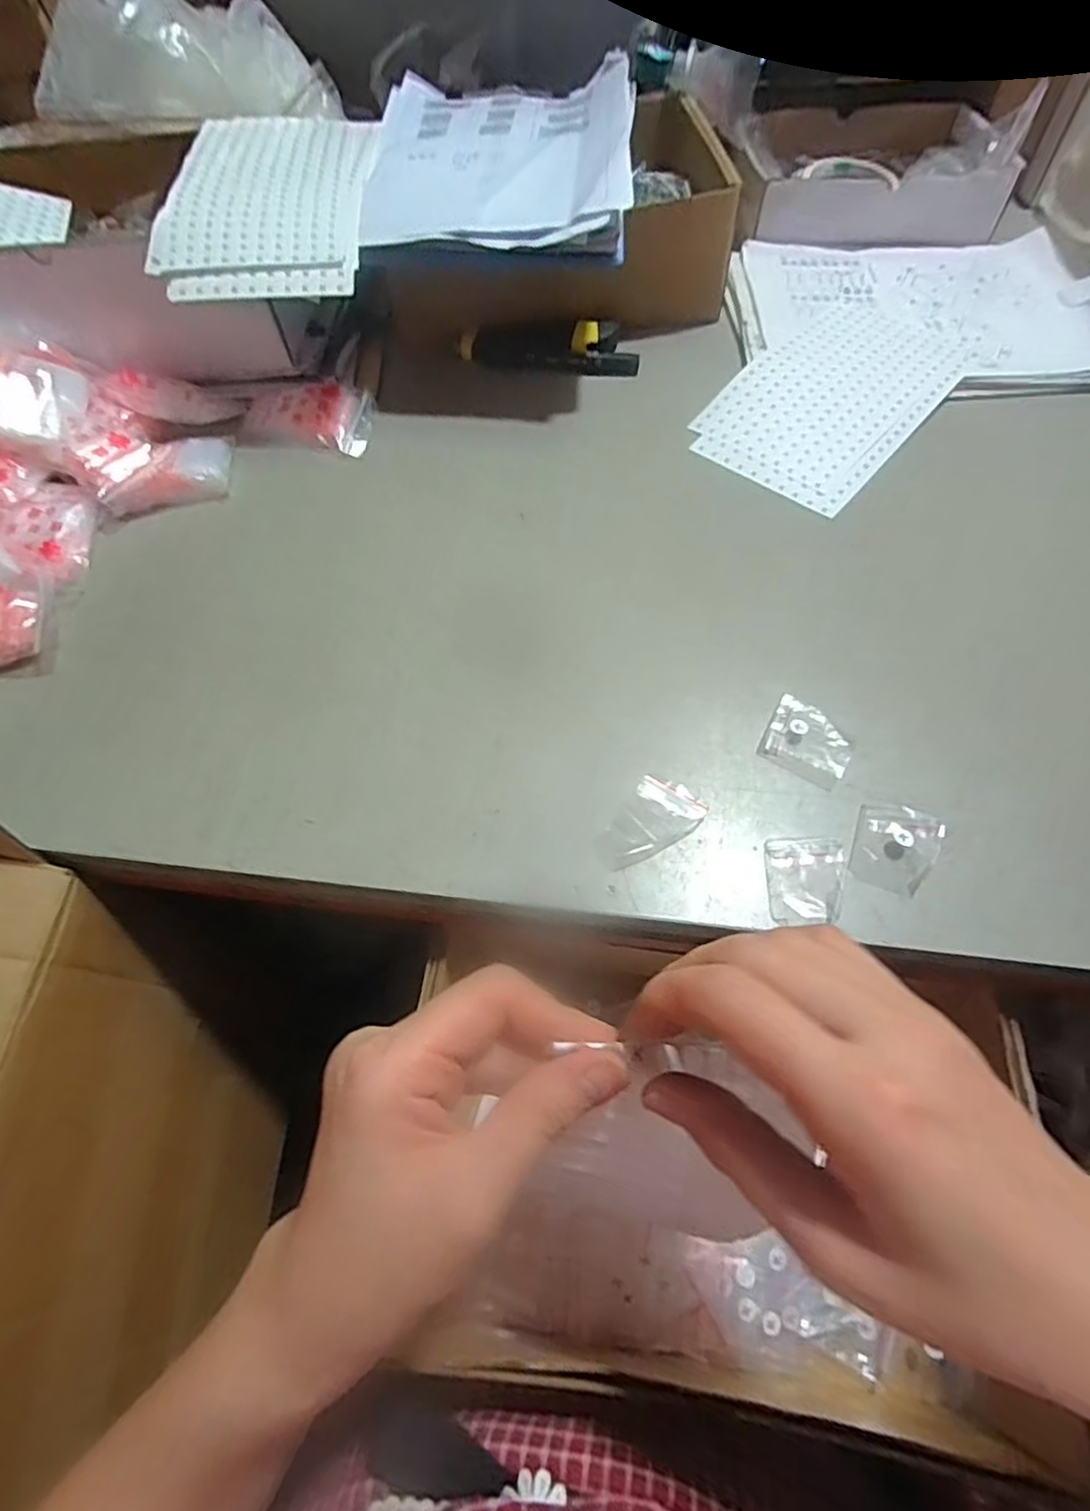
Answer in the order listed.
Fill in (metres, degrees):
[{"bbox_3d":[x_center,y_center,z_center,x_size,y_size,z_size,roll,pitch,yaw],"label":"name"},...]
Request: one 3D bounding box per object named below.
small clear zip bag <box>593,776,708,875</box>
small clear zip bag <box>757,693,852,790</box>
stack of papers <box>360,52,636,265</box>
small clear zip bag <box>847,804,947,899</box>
[{"bbox_3d":[0.056,0.037,0.340,0.037,0.004,0.058,32,66,19],"label":"small clear zip bag"},{"bbox_3d":[0.147,-0.010,0.361,0.046,0.013,0.040,29,65,18],"label":"small clear zip bag"},{"bbox_3d":[-0.036,-0.484,0.517,0.203,0.028,0.291,1,60,3],"label":"stack of papers"},{"bbox_3d":[0.180,0.046,0.331,0.039,0.008,0.047,20,62,13],"label":"small clear zip bag"}]

